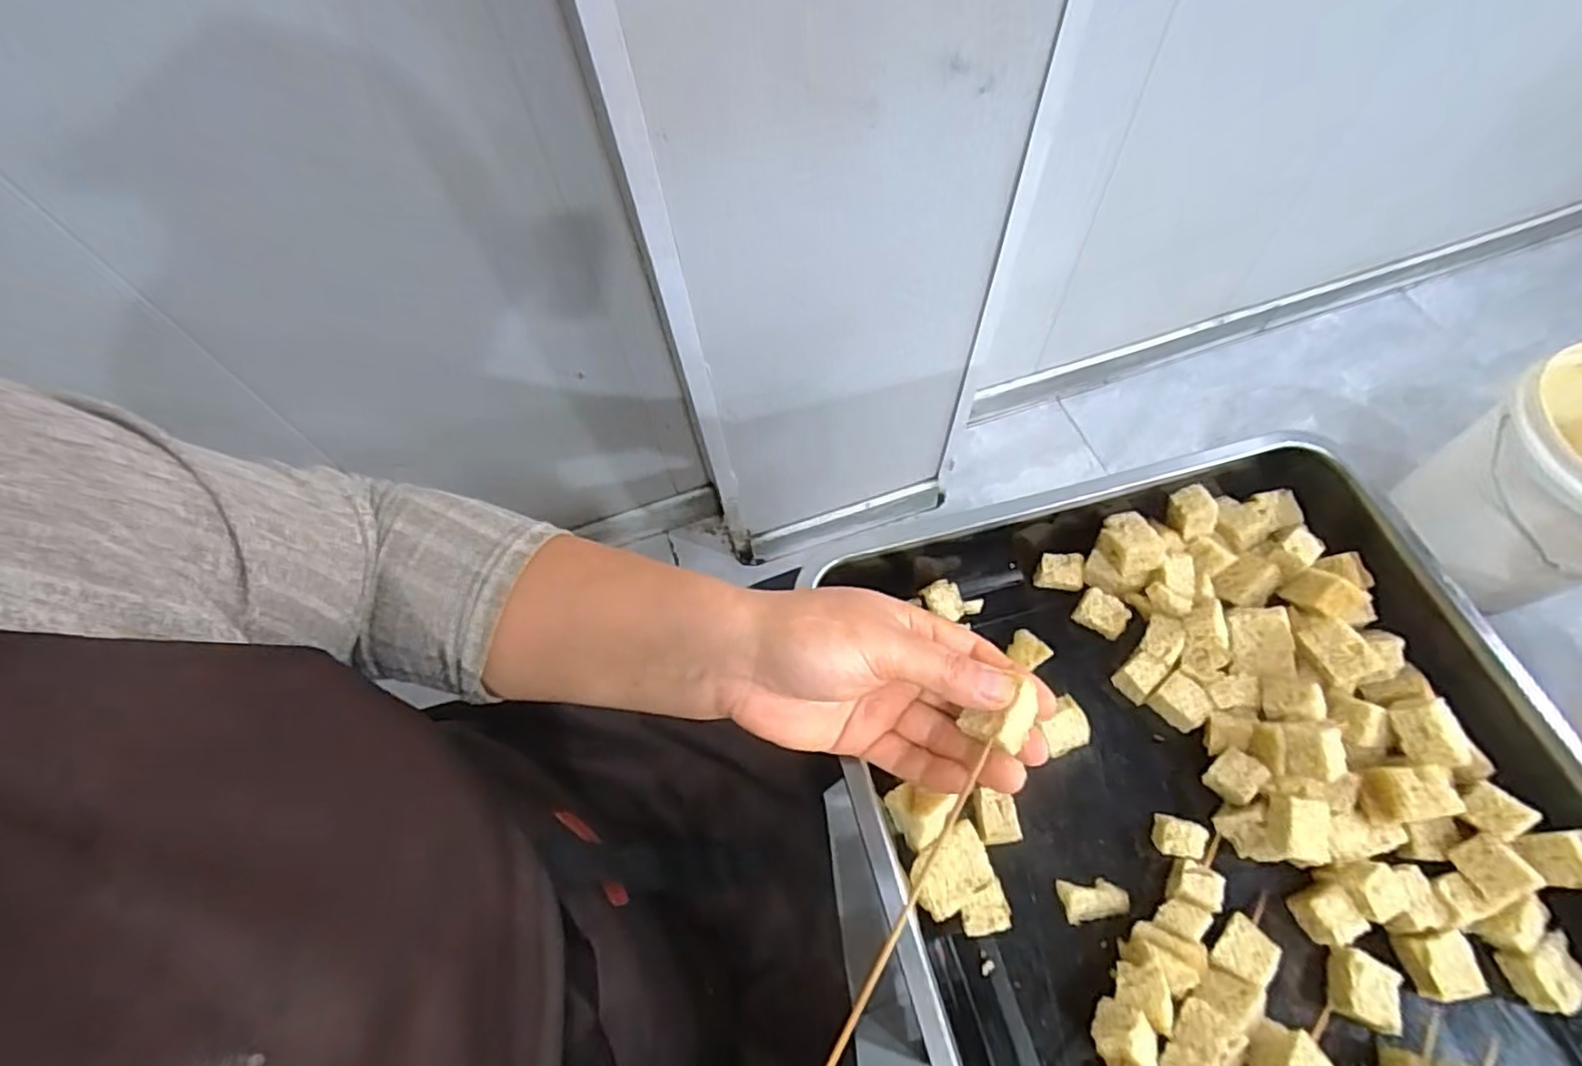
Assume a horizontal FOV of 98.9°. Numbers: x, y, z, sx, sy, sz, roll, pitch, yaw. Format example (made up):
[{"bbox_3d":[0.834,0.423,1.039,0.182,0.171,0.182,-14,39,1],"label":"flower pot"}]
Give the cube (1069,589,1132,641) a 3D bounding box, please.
[{"bbox_3d":[0.207,0.053,0.450,0.031,0.018,0.022,28,68,16],"label":"cube"}]

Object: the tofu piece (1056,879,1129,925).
[{"bbox_3d":[0.171,0.207,0.383,0.037,0.007,0.021,-10,63,-2],"label":"tofu piece"}]

